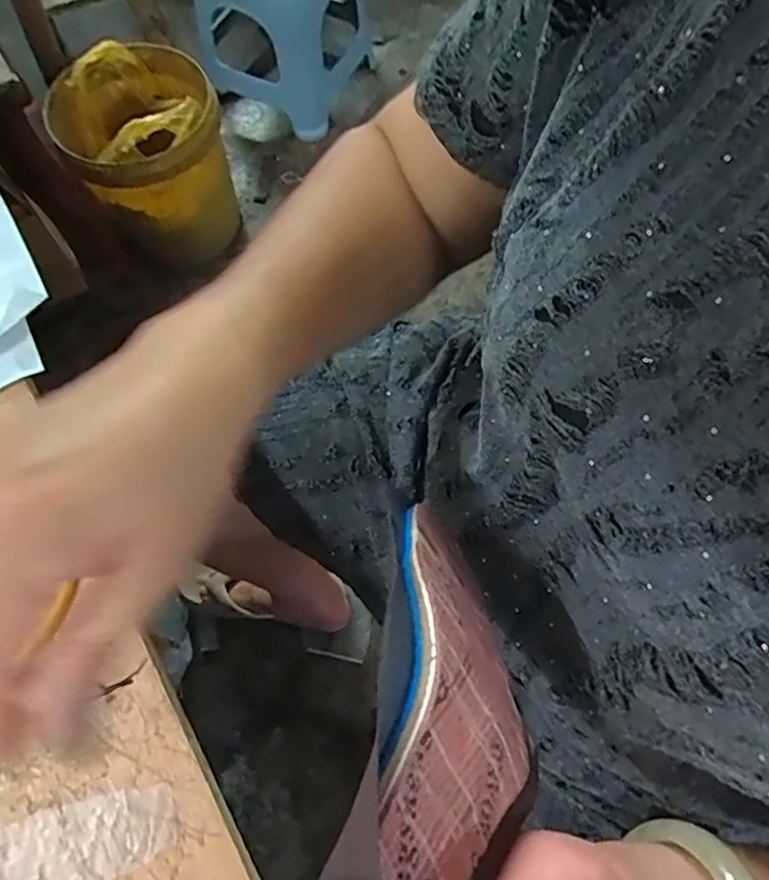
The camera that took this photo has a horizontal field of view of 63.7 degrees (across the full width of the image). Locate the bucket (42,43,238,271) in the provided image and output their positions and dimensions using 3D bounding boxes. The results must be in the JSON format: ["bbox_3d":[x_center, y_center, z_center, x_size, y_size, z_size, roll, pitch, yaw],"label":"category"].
[{"bbox_3d":[-0.414,-0.487,1.105,0.252,0.325,0.245,0,68,1],"label":"bucket"}]

